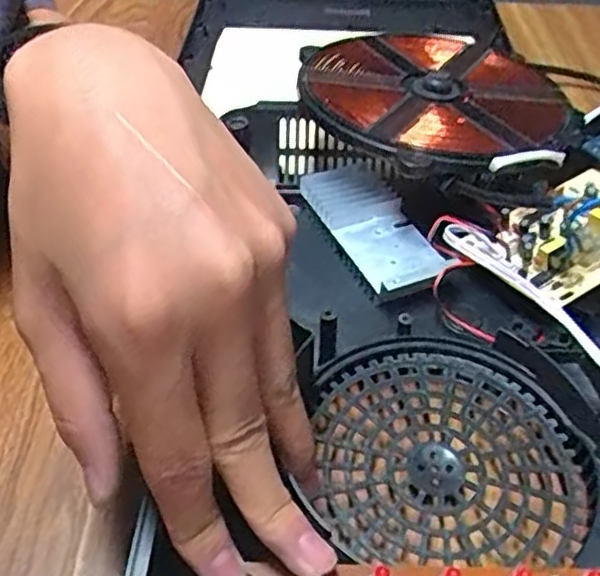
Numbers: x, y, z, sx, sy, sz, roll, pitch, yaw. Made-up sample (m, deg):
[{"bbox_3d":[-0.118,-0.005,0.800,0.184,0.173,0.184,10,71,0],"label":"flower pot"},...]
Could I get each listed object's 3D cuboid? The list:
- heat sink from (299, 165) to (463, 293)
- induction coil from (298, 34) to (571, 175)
[{"bbox_3d":[0.040,-0.034,0.367,0.042,0.020,0.096,-22,50,-22],"label":"heat sink"},{"bbox_3d":[0.077,-0.123,0.406,0.157,0.026,0.166,1,45,-1],"label":"induction coil"}]

